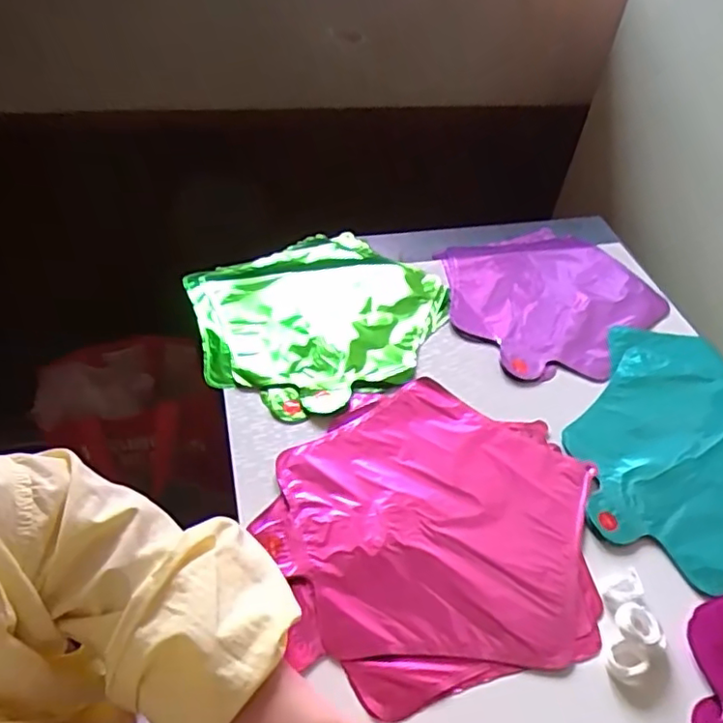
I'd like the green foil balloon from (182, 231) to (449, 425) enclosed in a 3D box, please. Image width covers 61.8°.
[{"bbox_3d":[-0.045,-0.046,0.606,0.242,0.030,0.227,3,47,-4],"label":"green foil balloon"}]

